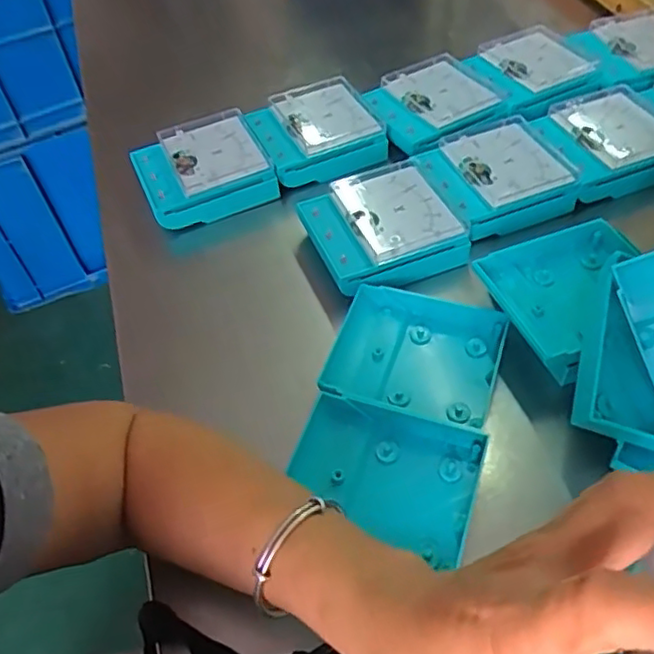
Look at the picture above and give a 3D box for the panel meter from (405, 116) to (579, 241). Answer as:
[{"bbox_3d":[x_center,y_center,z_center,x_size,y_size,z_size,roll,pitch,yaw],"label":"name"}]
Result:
[{"bbox_3d":[0.145,-0.133,0.559,0.121,0.041,0.109,-20,52,-10],"label":"panel meter"}]

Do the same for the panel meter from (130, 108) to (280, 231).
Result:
[{"bbox_3d":[-0.115,-0.144,0.589,0.116,0.041,0.113,-21,52,-12],"label":"panel meter"}]

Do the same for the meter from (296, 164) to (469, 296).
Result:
[{"bbox_3d":[0.045,-0.083,0.523,0.118,0.036,0.110,-18,52,-9],"label":"meter"}]

